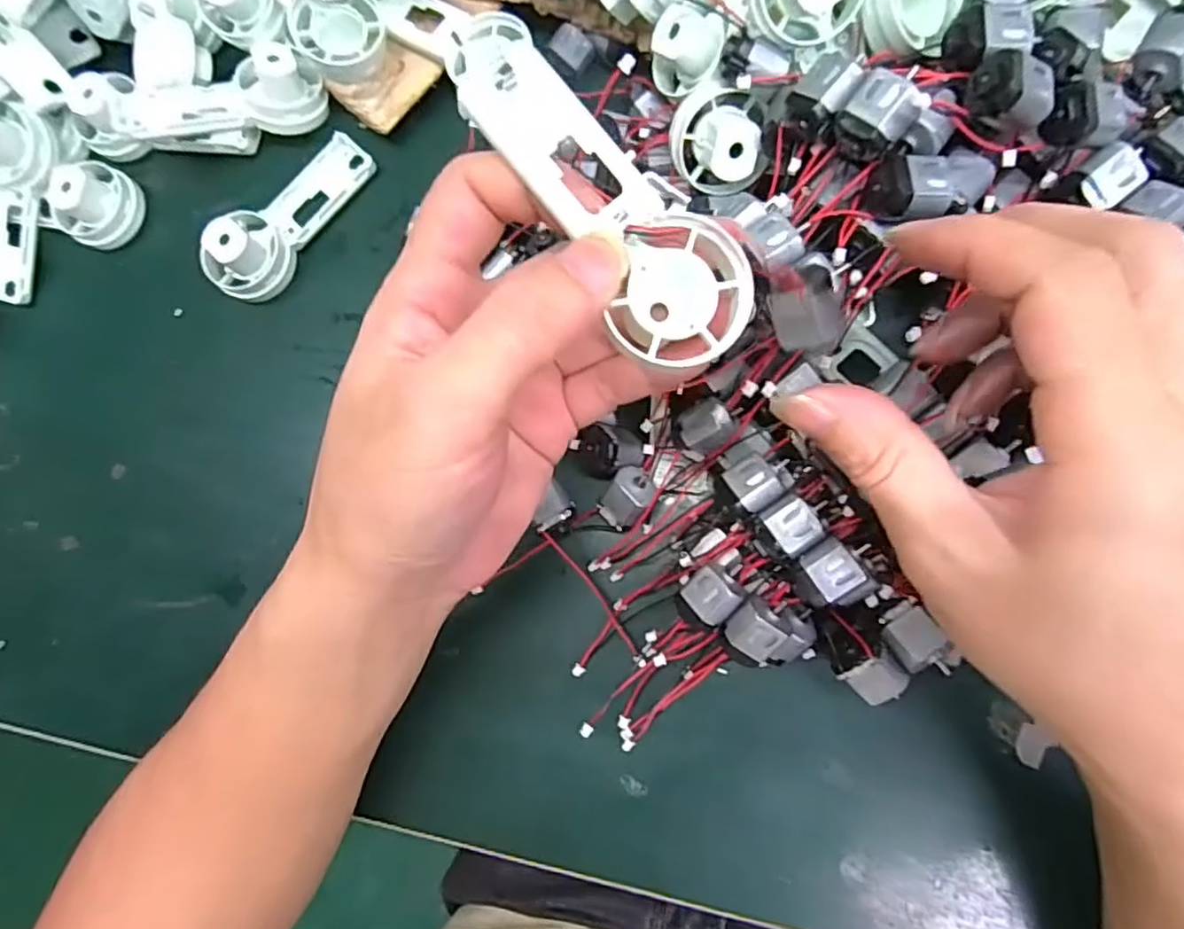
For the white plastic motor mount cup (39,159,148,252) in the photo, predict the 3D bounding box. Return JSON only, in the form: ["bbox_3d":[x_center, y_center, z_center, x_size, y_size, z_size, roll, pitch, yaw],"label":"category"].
[{"bbox_3d":[-0.248,-0.129,0.322,0.035,0.025,0.042,36,91,10],"label":"white plastic motor mount cup"}]

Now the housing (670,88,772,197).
[{"bbox_3d":[0.050,-0.128,0.258,0.036,0.023,0.037,-7,106,43],"label":"housing"}]

